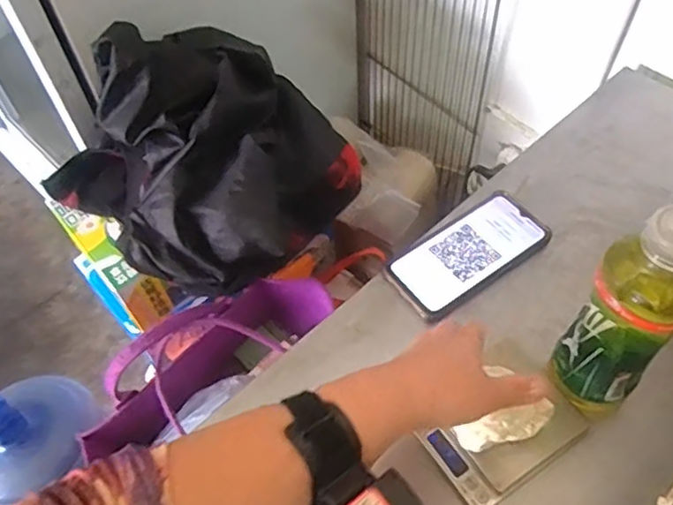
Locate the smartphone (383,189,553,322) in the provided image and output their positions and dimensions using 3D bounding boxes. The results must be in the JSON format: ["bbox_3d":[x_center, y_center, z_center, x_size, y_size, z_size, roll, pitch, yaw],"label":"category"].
[{"bbox_3d":[0.134,0.001,0.639,0.166,0.013,0.079,-32,59,-19],"label":"smartphone"}]

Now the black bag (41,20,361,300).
[{"bbox_3d":[-0.166,-0.135,0.811,0.317,0.211,0.314,33,62,24],"label":"black bag"}]

